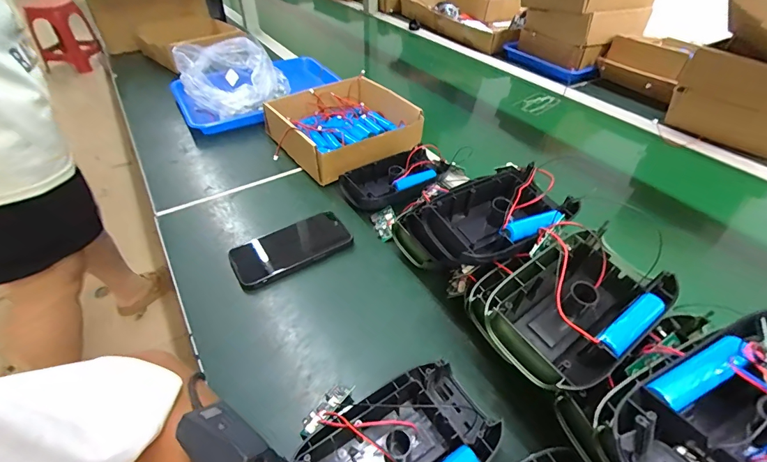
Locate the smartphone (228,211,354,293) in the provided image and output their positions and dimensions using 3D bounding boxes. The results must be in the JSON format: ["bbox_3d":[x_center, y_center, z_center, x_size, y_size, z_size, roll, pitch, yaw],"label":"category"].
[{"bbox_3d":[-0.119,0.018,0.505,0.151,0.013,0.082,-26,48,-25],"label":"smartphone"}]

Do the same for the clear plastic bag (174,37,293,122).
[{"bbox_3d":[-0.310,-0.321,0.807,0.186,0.100,0.196,3,43,3],"label":"clear plastic bag"}]

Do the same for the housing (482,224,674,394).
[{"bbox_3d":[0.157,0.057,0.323,0.152,0.049,0.107,-26,48,-26],"label":"housing"}]

